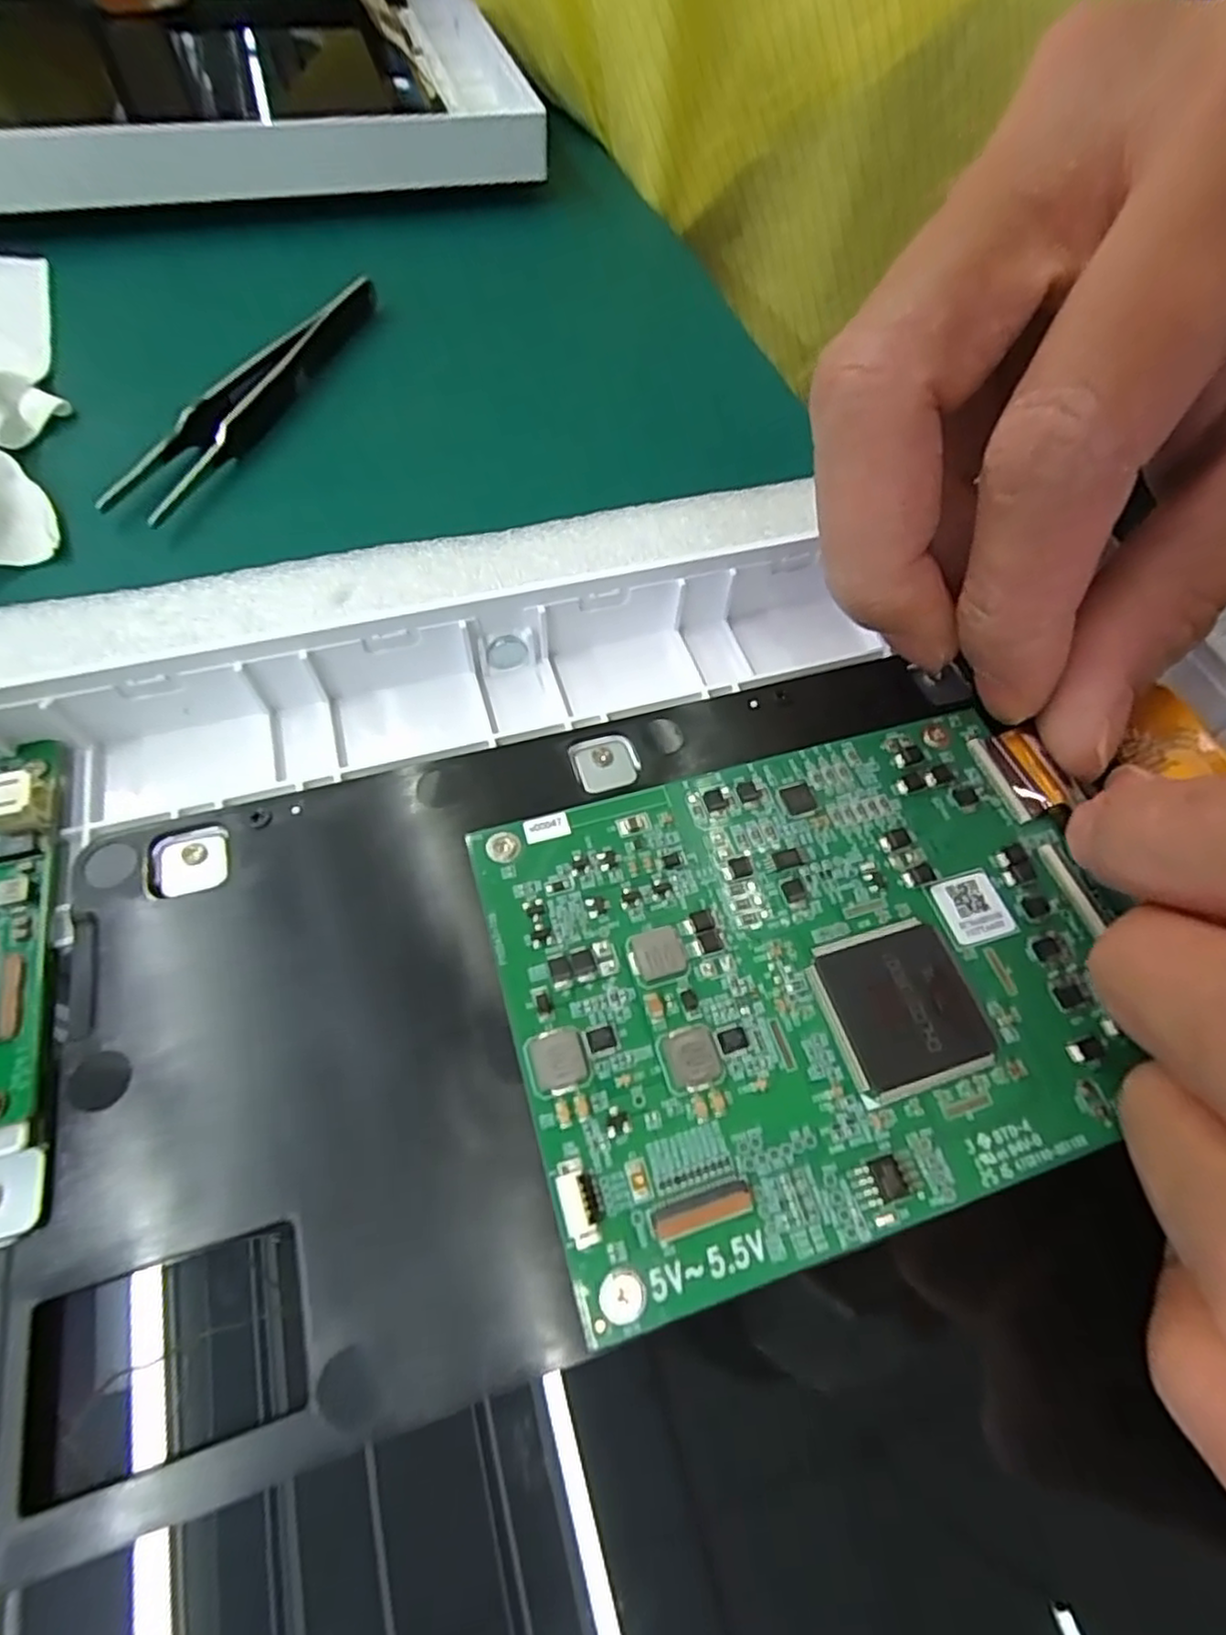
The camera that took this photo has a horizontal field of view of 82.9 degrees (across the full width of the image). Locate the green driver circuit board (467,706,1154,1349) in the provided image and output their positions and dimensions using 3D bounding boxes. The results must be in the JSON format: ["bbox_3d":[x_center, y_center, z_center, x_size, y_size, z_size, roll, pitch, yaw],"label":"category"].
[{"bbox_3d":[0.030,0.021,0.104,0.090,0.006,0.068,-15,59,-10],"label":"green driver circuit board"}]

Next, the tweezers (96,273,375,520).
[{"bbox_3d":[-0.096,-0.120,0.191,0.016,0.010,0.112,19,61,8],"label":"tweezers"}]

